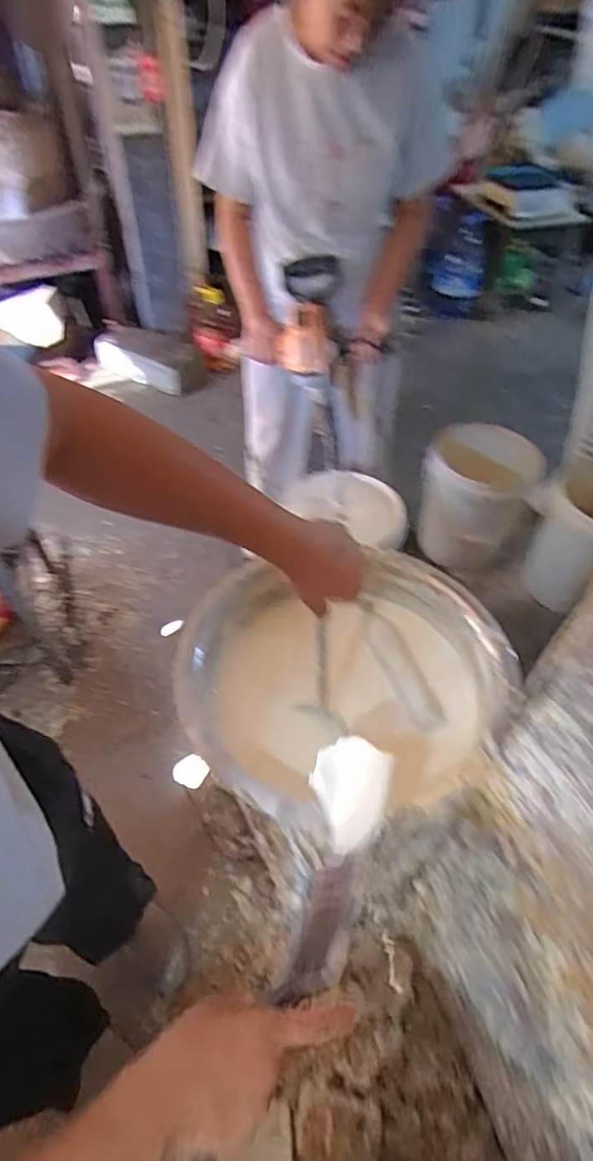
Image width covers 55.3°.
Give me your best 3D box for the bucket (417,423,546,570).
[{"bbox_3d":[0.547,-0.249,1.763,0.317,0.375,0.317,0,48,0],"label":"bucket"}]

